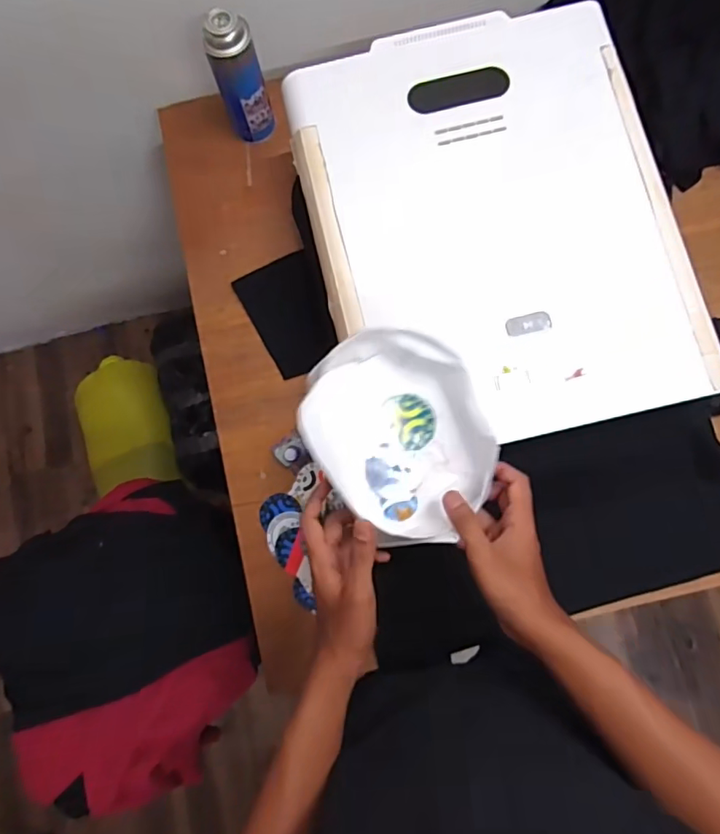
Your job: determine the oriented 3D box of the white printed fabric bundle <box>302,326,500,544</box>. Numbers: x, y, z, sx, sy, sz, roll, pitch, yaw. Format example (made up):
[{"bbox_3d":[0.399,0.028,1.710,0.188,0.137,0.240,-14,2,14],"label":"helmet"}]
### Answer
[{"bbox_3d":[0.039,0.019,0.506,0.159,0.074,0.190,-33,81,-3],"label":"white printed fabric bundle"}]

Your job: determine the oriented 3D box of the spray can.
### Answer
[{"bbox_3d":[-0.165,-0.470,0.750,0.065,0.172,0.059,-19,80,-1],"label":"spray can"}]

